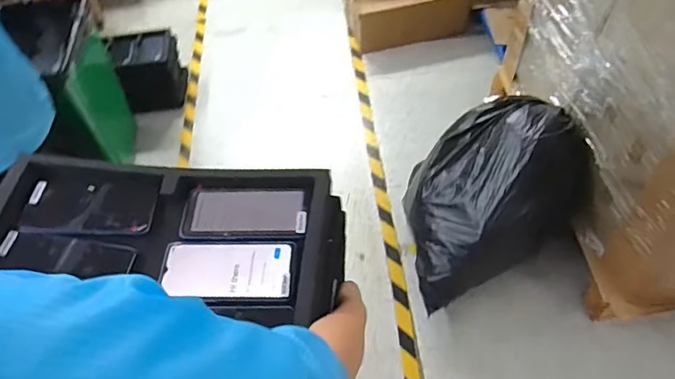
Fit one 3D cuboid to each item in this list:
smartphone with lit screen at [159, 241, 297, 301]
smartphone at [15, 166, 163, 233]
[{"bbox_3d":[-0.133,0.096,0.613,0.160,0.008,0.080,1,52,5],"label":"smartphone with lit screen"},{"bbox_3d":[-0.319,0.017,0.663,0.161,0.007,0.090,4,61,-2],"label":"smartphone"}]

